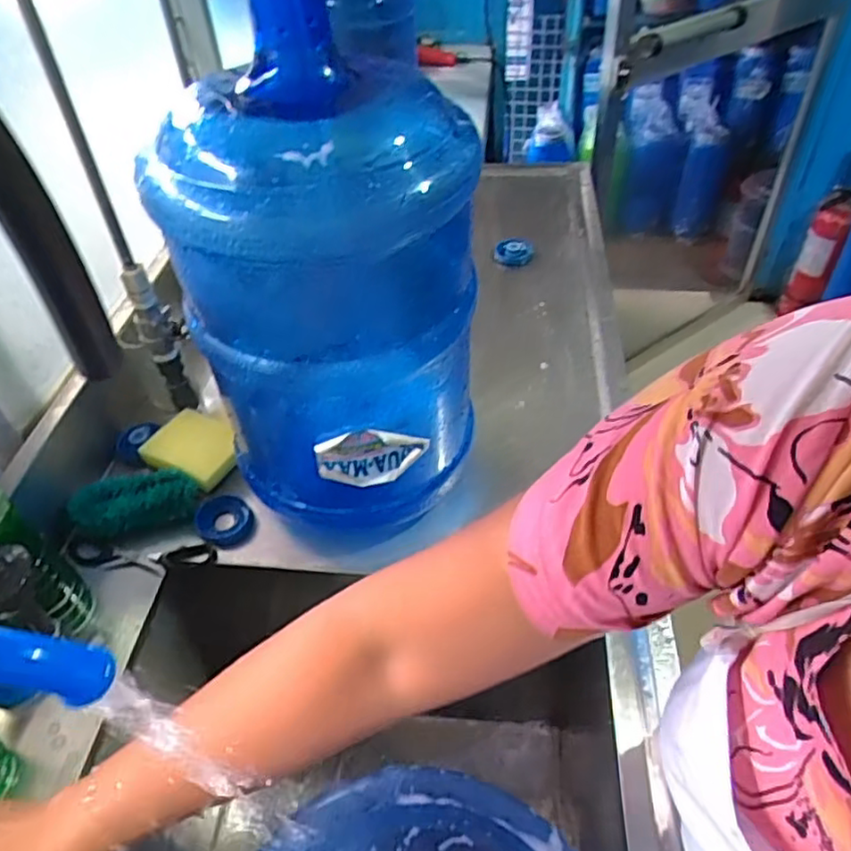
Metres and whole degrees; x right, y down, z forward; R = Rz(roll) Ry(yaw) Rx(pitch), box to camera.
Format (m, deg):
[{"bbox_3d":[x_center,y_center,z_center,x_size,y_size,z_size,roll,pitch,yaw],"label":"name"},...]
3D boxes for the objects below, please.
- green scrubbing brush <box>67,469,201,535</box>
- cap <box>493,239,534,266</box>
[{"bbox_3d":[-0.300,0.081,0.674,0.124,0.038,0.057,-14,46,-9],"label":"green scrubbing brush"},{"bbox_3d":[0.139,-0.274,1.016,0.057,0.019,0.055,-2,46,2],"label":"cap"}]

